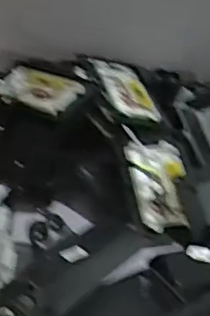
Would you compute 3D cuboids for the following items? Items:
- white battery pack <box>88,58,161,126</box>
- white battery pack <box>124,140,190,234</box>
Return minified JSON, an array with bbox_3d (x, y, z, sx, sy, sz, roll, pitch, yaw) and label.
[{"bbox_3d":[0.027,-0.089,0.791,0.070,0.016,0.155,4,40,-24],"label":"white battery pack"},{"bbox_3d":[0.063,0.030,0.676,0.065,0.007,0.117,-1,54,-7],"label":"white battery pack"}]

